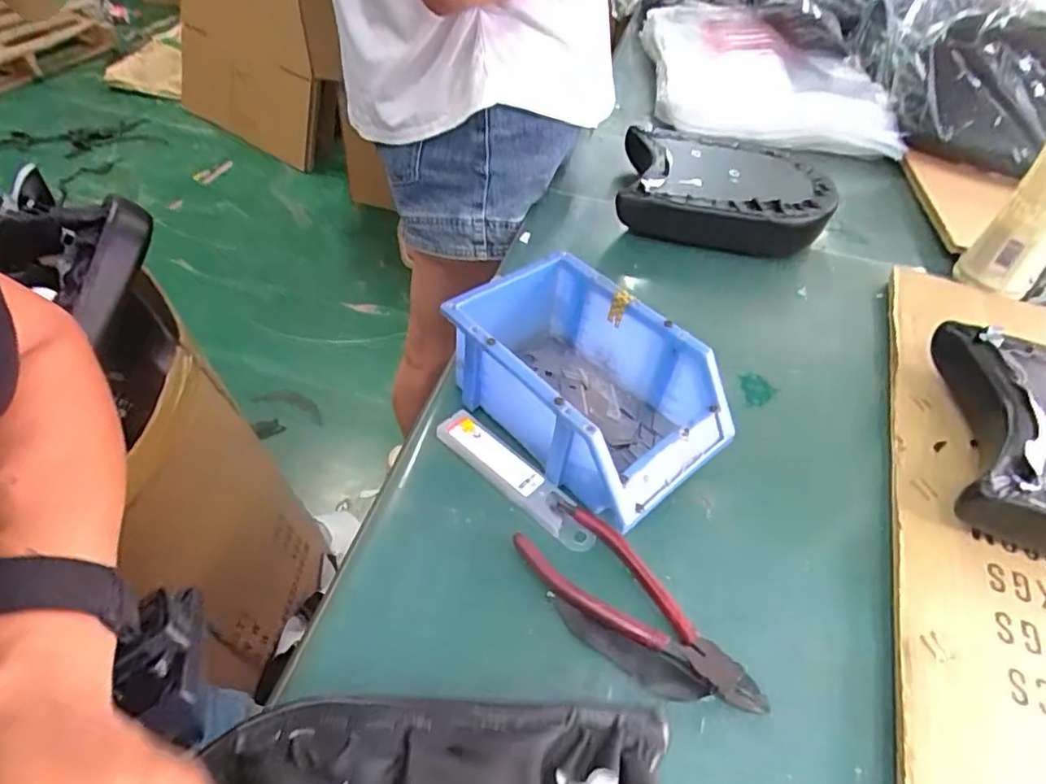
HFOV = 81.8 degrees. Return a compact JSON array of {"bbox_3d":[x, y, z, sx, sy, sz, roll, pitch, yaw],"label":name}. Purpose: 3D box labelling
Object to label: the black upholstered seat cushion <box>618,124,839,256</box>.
[{"bbox_3d":[0.212,-0.215,0.643,0.212,0.051,0.176,11,47,5],"label":"black upholstered seat cushion"}]

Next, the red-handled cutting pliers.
[{"bbox_3d":[0.065,0.124,0.342,0.050,0.013,0.152,-34,59,-31],"label":"red-handled cutting pliers"}]

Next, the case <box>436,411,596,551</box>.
[{"bbox_3d":[-0.005,0.055,0.395,0.125,0.012,0.027,33,52,23],"label":"case"}]

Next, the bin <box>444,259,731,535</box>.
[{"bbox_3d":[0.037,-0.011,0.421,0.115,0.074,0.198,-32,57,-30],"label":"bin"}]

